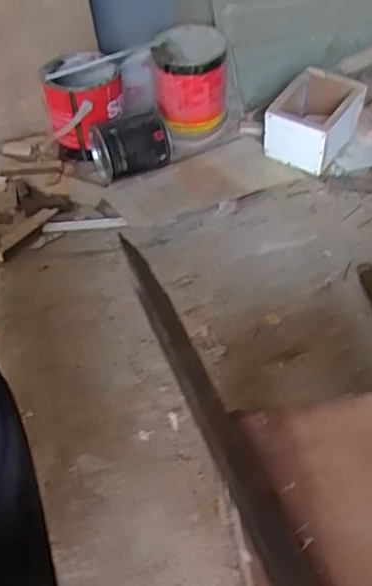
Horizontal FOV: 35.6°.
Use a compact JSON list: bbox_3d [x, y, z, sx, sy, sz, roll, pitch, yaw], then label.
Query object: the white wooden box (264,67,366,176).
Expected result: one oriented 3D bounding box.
[{"bbox_3d":[0.240,-0.324,1.095,0.124,0.128,0.161,27,54,24],"label":"white wooden box"}]

